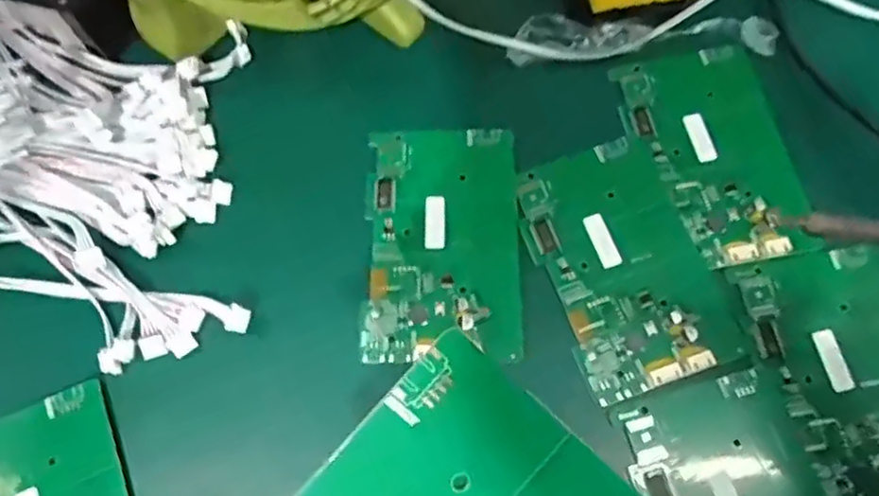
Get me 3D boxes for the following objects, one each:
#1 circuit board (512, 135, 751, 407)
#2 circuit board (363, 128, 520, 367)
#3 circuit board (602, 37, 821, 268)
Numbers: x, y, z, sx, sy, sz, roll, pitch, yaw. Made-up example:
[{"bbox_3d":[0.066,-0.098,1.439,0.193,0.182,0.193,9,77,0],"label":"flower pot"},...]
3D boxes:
[{"bbox_3d":[0.096,0.007,0.344,0.083,0.007,0.134,-19,70,-7],"label":"circuit board"},{"bbox_3d":[0.002,-0.006,0.351,0.080,0.007,0.128,1,69,0],"label":"circuit board"},{"bbox_3d":[0.156,-0.056,0.369,0.075,0.011,0.132,-15,70,-6],"label":"circuit board"}]

